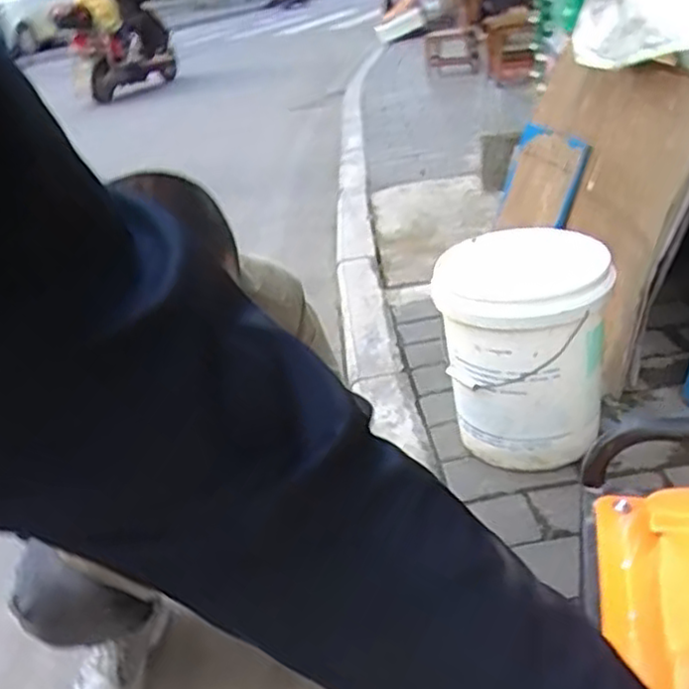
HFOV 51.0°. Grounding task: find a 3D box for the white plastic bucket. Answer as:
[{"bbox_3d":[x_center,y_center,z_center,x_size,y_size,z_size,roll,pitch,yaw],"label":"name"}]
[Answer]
[{"bbox_3d":[0.333,-0.001,1.378,0.284,0.350,0.285,-6,28,3],"label":"white plastic bucket"}]

